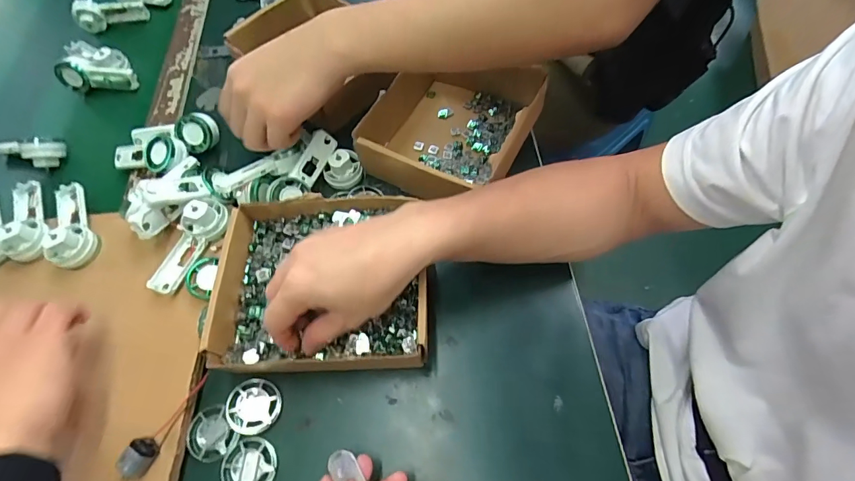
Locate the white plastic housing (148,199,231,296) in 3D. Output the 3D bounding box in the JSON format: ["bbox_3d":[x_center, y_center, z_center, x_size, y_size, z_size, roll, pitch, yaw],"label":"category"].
[{"bbox_3d":[-0.216,0.000,0.377,0.031,0.025,0.094,20,64,13],"label":"white plastic housing"}]

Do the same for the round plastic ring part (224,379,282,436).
[{"bbox_3d":[-0.136,0.130,0.333,0.039,0.011,0.040,-1,61,3],"label":"round plastic ring part"}]

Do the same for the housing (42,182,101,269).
[{"bbox_3d":[-0.345,-0.020,0.405,0.036,0.025,0.096,-27,63,-11],"label":"housing"}]

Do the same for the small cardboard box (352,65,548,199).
[{"bbox_3d":[0.024,-0.117,0.436,0.143,0.057,0.155,26,66,16],"label":"small cardboard box"}]

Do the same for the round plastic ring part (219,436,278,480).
[{"bbox_3d":[-0.134,0.170,0.320,0.040,0.008,0.040,-1,61,3],"label":"round plastic ring part"}]

